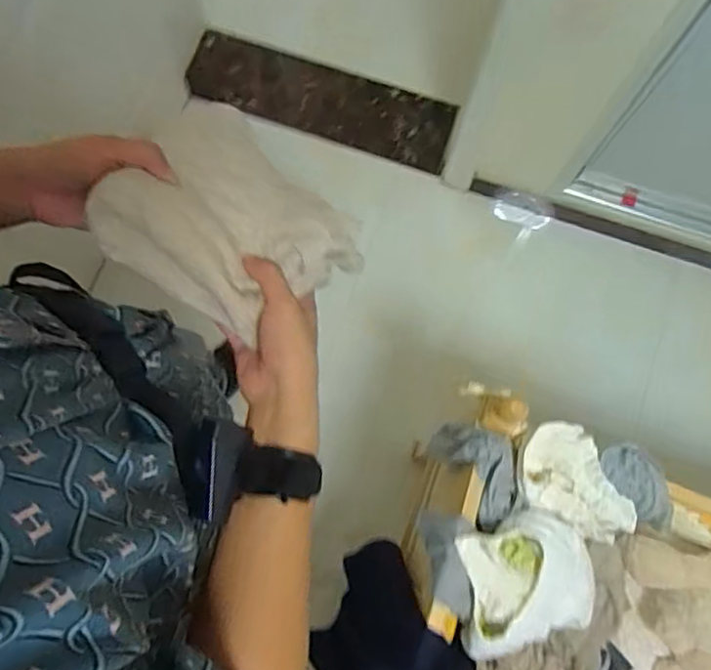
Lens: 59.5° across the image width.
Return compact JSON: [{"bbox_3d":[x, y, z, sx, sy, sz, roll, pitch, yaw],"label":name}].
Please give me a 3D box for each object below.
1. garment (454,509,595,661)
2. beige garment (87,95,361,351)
[{"bbox_3d":[0.212,0.303,0.767,0.190,0.075,0.156,-15,77,-5],"label":"garment"},{"bbox_3d":[-0.102,-0.090,0.526,0.171,0.109,0.151,32,77,7],"label":"beige garment"}]

